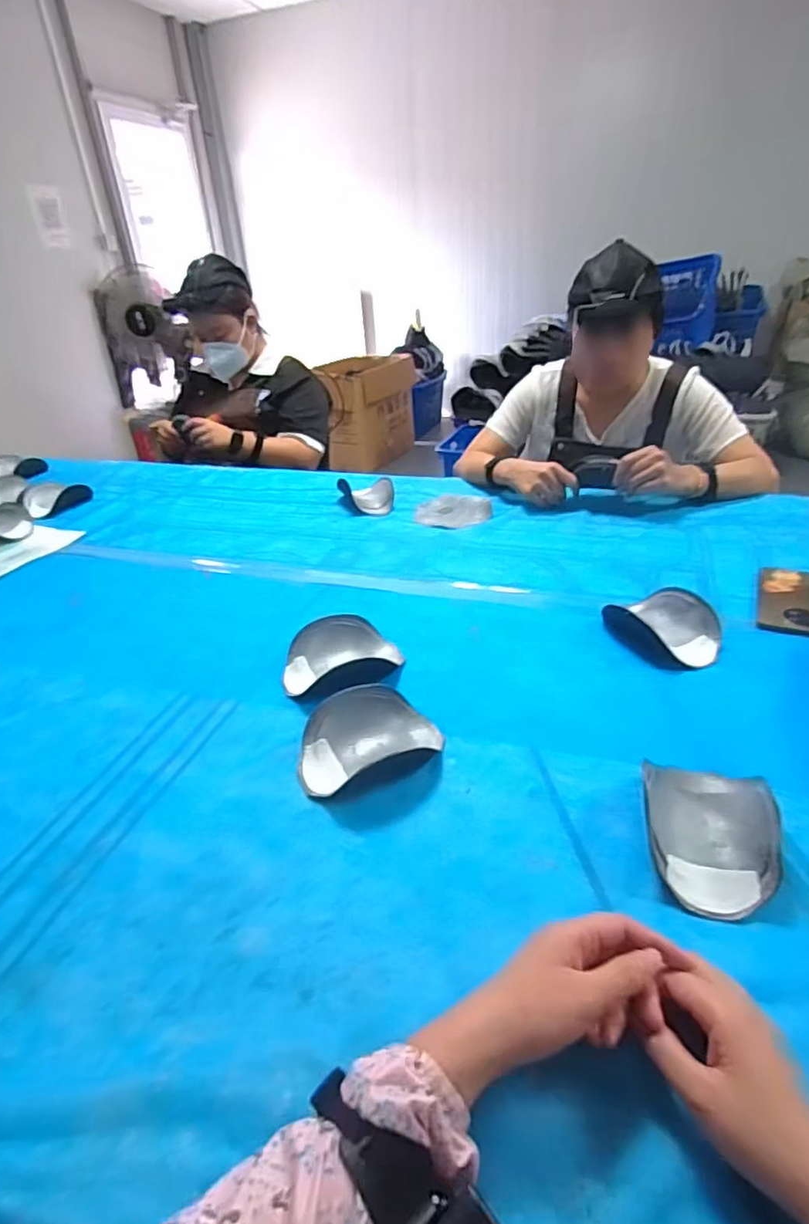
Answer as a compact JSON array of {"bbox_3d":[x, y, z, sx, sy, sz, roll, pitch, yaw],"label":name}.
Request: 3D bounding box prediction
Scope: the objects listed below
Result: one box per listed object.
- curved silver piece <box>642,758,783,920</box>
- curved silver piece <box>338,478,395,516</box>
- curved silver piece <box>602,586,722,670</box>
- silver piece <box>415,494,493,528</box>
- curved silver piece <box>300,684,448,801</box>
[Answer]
[{"bbox_3d":[0.246,0.174,0.498,0.098,0.038,0.137,5,33,15],"label":"curved silver piece"},{"bbox_3d":[-0.078,-0.239,1.216,0.113,0.041,0.137,-5,32,-1],"label":"curved silver piece"},{"bbox_3d":[0.331,0.019,0.753,0.116,0.042,0.125,-13,33,-14],"label":"curved silver piece"},{"bbox_3d":[0.094,-0.194,1.149,0.140,0.009,0.125,-1,32,5],"label":"silver piece"},{"bbox_3d":[-0.041,0.120,0.612,0.141,0.047,0.083,-17,34,-20],"label":"curved silver piece"}]

